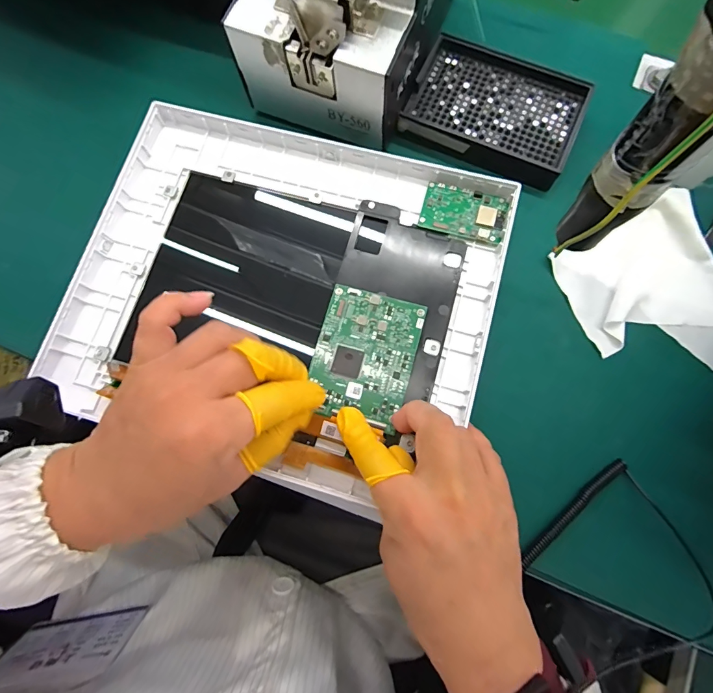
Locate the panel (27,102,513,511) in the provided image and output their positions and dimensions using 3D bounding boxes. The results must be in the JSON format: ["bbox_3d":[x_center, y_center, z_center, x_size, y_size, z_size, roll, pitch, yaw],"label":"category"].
[{"bbox_3d":[-0.054,-0.039,0.296,0.302,0.029,0.253,16,78,5],"label":"panel"}]

